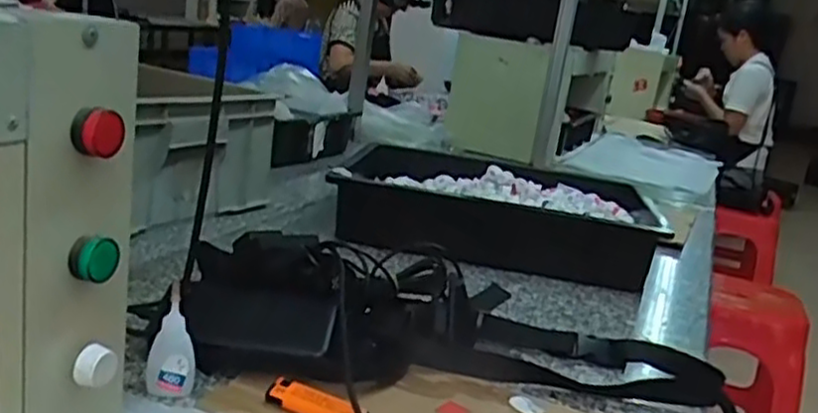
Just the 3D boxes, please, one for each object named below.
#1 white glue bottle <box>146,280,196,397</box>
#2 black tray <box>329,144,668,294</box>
[{"bbox_3d":[-0.181,0.103,0.568,0.034,0.082,0.021,2,16,-23],"label":"white glue bottle"},{"bbox_3d":[0.119,-0.004,1.103,0.458,0.097,0.296,10,15,7],"label":"black tray"}]

